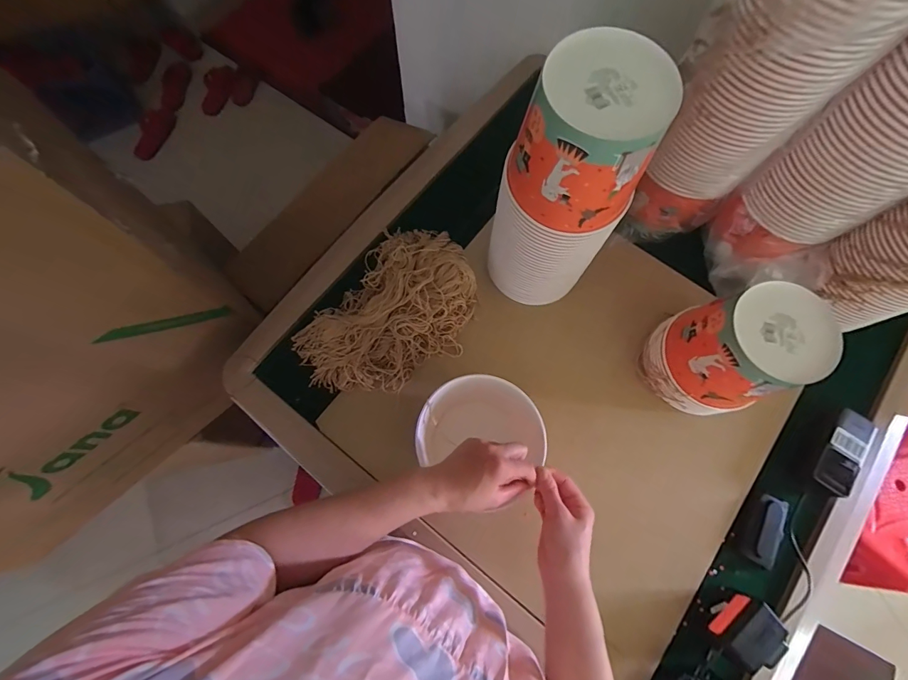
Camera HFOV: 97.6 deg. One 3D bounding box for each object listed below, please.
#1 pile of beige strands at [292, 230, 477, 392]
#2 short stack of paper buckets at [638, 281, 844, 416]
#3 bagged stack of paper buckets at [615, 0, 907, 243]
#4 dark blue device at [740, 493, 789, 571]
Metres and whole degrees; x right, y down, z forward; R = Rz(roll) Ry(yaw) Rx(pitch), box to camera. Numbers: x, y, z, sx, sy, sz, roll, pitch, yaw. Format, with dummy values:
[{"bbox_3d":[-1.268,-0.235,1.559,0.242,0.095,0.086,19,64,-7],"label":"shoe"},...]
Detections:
[{"bbox_3d":[-0.096,-0.042,0.649,0.204,0.078,0.309,39,76,9],"label":"pile of beige strands"},{"bbox_3d":[0.388,0.020,0.562,0.138,0.190,0.147,-13,75,-6],"label":"short stack of paper buckets"},{"bbox_3d":[0.364,-0.308,0.514,0.183,0.415,0.168,-43,79,-12],"label":"bagged stack of paper buckets"},{"bbox_3d":[0.460,0.280,0.583,0.040,0.019,0.096,30,75,7],"label":"dark blue device"}]

